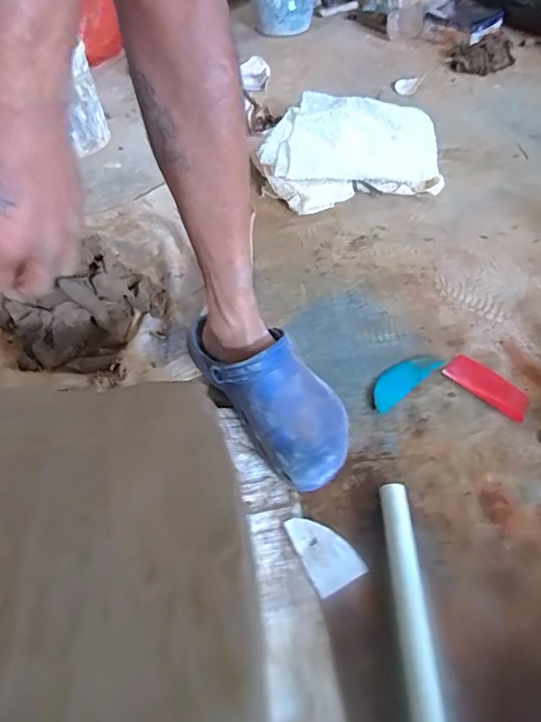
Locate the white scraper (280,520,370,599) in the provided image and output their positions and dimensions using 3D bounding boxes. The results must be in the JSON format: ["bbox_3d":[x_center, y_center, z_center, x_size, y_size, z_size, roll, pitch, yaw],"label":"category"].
[{"bbox_3d":[0.056,0.196,0.493,0.053,0.005,0.081,-24,54,-14],"label":"white scraper"}]

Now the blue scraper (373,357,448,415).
[{"bbox_3d":[0.174,0.022,0.622,0.122,0.011,0.040,-36,58,-22],"label":"blue scraper"}]

